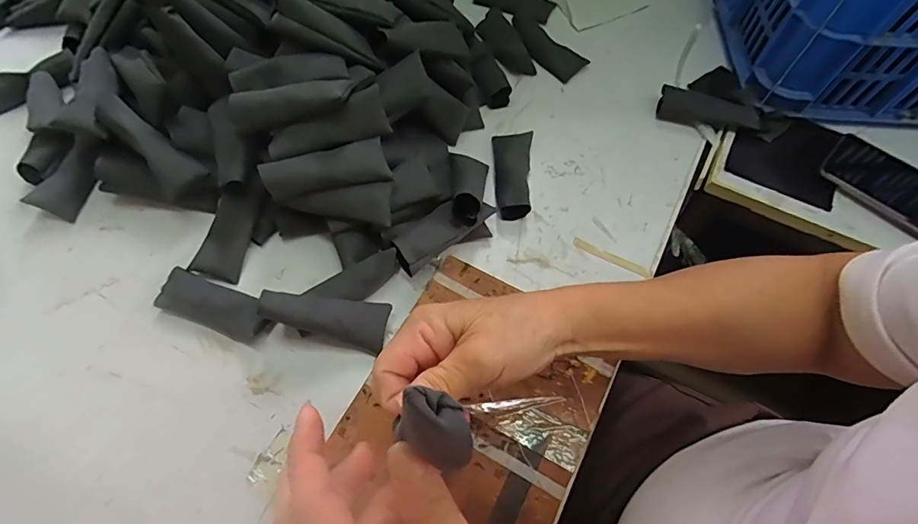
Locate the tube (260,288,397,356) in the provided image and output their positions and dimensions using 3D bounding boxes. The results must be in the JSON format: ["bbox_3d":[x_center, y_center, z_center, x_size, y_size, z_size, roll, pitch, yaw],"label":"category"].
[{"bbox_3d":[-0.111,0.044,0.388,0.102,0.015,0.042,15,63,-14],"label":"tube"}]

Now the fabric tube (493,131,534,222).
[{"bbox_3d":[0.054,-0.094,0.479,0.040,0.021,0.103,5,63,2],"label":"fabric tube"}]

